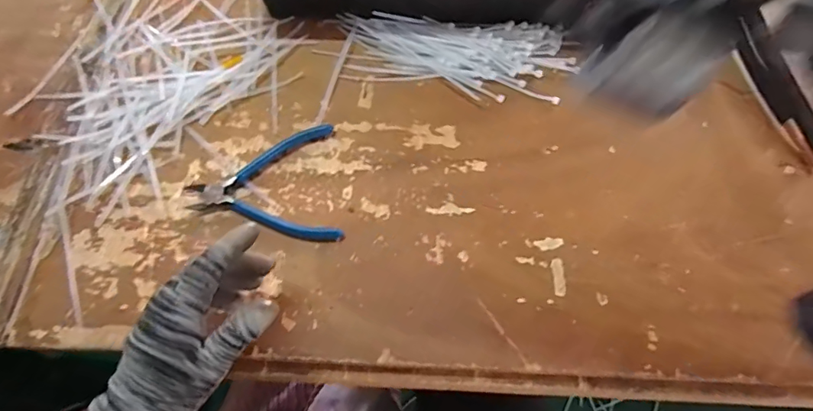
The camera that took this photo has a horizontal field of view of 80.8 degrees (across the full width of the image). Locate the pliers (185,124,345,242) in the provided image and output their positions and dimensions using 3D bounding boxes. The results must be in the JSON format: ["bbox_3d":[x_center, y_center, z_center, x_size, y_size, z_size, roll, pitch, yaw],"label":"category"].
[{"bbox_3d":[-0.137,-0.016,0.452,0.139,0.016,0.121,-9,66,-3],"label":"pliers"}]

